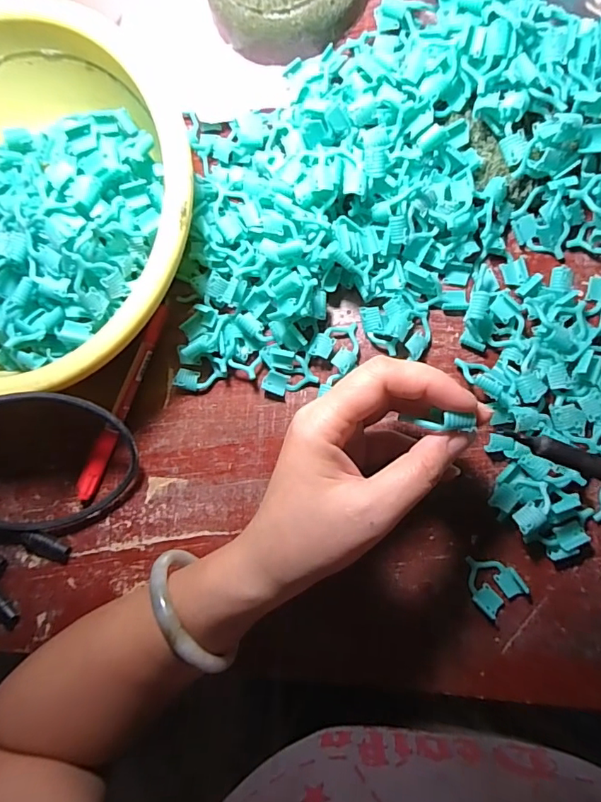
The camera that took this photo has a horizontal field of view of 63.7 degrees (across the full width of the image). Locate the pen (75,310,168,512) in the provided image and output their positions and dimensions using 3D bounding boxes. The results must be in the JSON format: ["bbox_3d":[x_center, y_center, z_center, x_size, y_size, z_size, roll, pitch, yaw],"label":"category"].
[{"bbox_3d":[-0.123,0.004,0.331,0.011,0.010,0.146,24,92,10],"label":"pen"}]

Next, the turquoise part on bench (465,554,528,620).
[{"bbox_3d":[0.115,0.109,0.291,0.029,0.006,0.035,-44,82,6],"label":"turquoise part on bench"}]

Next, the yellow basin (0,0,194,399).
[{"bbox_3d":[-0.169,-0.119,0.302,0.217,0.070,0.231,0,88,10],"label":"yellow basin"}]

